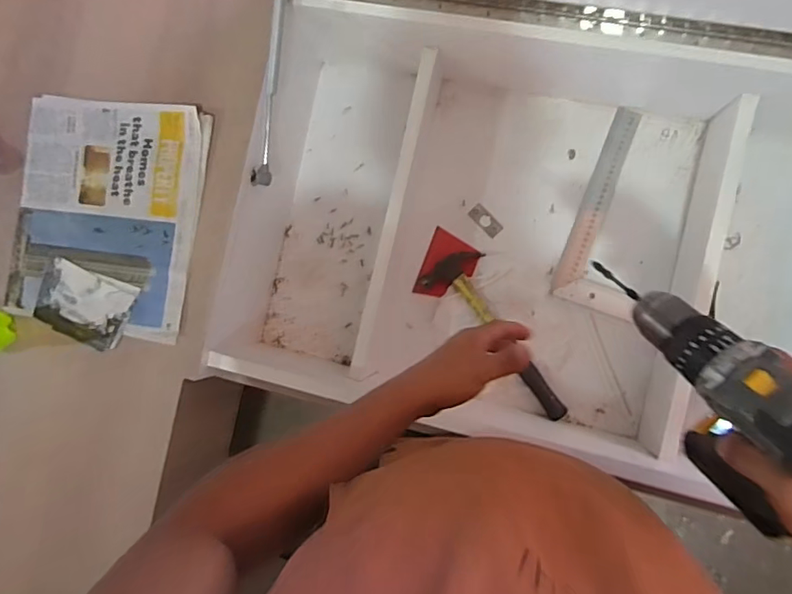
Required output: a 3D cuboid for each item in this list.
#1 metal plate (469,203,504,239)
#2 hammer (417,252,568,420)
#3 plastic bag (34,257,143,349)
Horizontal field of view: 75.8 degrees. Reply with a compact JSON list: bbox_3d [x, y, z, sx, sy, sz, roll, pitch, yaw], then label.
[{"bbox_3d":[0.141,-0.121,0.806,0.057,0.004,0.026,45,95,8],"label":"metal plate"},{"bbox_3d":[0.160,0.062,0.777,0.098,0.025,0.292,-36,84,6],"label":"hammer"},{"bbox_3d":[-0.435,0.011,0.709,0.136,0.013,0.097,21,92,9],"label":"plastic bag"}]

